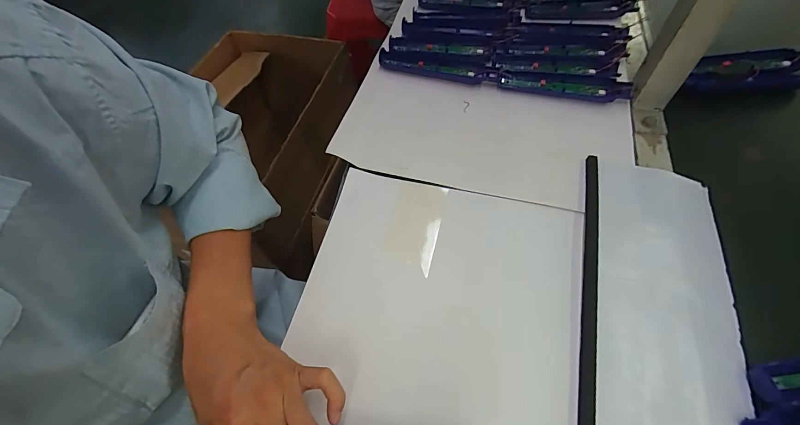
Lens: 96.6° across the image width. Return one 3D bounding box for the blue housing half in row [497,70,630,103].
[{"bbox_3d":[0.223,-0.177,0.489,0.166,0.013,0.040,12,60,10],"label":"blue housing half in row"}]

